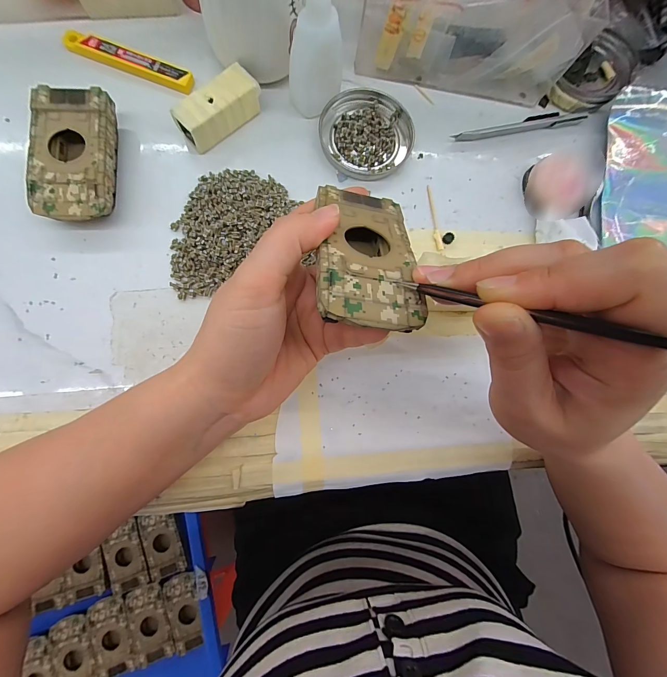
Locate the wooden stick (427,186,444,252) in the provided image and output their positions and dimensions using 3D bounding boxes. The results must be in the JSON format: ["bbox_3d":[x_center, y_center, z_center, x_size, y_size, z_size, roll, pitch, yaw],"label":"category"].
[{"bbox_3d":[0.085,-0.103,0.267,0.006,0.005,0.060,-7,83,-6],"label":"wooden stick"}]

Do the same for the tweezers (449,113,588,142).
[{"bbox_3d":[0.171,-0.194,0.284,0.128,0.009,0.013,-12,84,-6],"label":"tweezers"}]

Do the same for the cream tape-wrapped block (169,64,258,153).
[{"bbox_3d":[-0.091,-0.179,0.249,0.068,0.025,0.027,-44,88,-9],"label":"cream tape-wrapped block"}]

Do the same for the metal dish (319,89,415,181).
[{"bbox_3d":[0.028,-0.178,0.270,0.077,0.008,0.083,1,83,-5],"label":"metal dish"}]

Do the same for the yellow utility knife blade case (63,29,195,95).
[{"bbox_3d":[-0.165,-0.225,0.256,0.105,0.008,0.022,19,82,-2],"label":"yellow utility knife blade case"}]

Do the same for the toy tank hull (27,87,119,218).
[{"bbox_3d":[-0.189,-0.131,0.234,0.050,0.026,0.095,-1,83,-5],"label":"toy tank hull"}]

